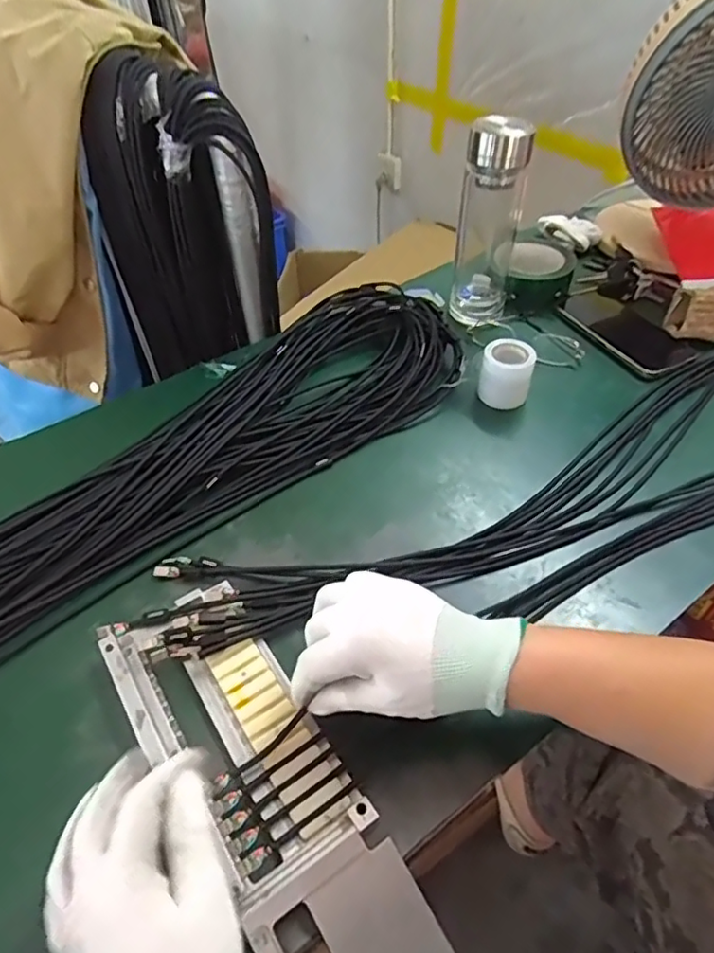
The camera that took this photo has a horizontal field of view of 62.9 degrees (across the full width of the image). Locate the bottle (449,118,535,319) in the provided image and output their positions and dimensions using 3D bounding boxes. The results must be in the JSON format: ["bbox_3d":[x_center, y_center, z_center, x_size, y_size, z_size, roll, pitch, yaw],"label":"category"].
[{"bbox_3d":[0.149,-0.287,0.659,0.068,0.210,0.077,8,48,9],"label":"bottle"}]

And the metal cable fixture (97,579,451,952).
[{"bbox_3d":[-0.028,0.228,0.333,0.096,0.042,0.395,-29,64,-23],"label":"metal cable fixture"}]

